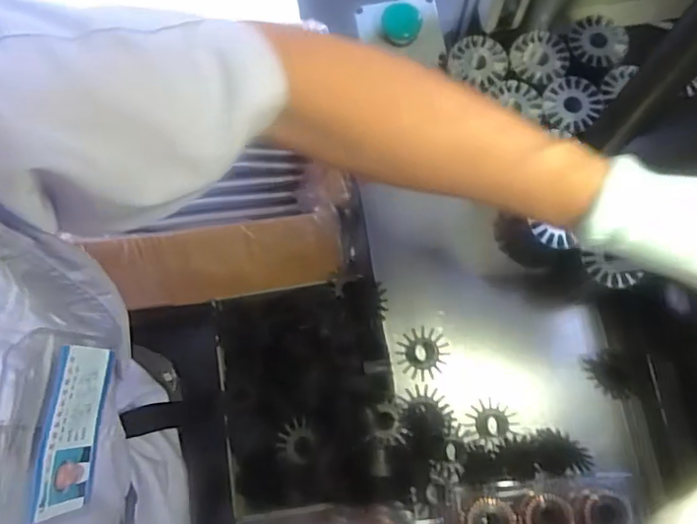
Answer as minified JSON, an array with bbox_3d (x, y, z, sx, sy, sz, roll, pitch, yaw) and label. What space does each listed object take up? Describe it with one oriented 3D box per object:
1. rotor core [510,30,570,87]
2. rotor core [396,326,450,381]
[{"bbox_3d":[0.173,-0.182,0.547,0.047,0.010,0.049,0,77,1],"label":"rotor core"},{"bbox_3d":[0.070,0.085,0.564,0.045,0.016,0.043,-13,77,-2],"label":"rotor core"}]

